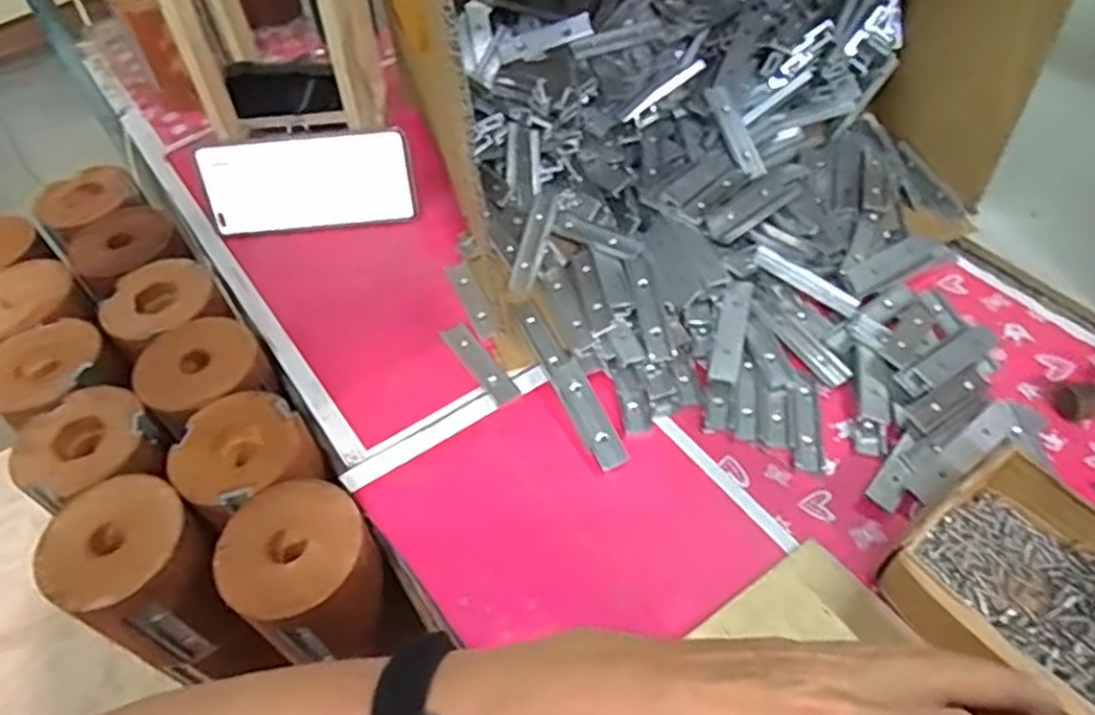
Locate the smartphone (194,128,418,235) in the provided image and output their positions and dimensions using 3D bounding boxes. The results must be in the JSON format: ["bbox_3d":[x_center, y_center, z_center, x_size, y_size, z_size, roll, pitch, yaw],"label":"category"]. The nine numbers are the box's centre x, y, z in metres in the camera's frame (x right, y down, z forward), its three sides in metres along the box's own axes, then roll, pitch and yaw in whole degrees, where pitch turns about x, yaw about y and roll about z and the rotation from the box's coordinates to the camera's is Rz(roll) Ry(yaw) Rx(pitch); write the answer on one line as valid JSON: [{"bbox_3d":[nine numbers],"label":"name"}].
[{"bbox_3d":[-0.186,-0.135,0.576,0.160,0.075,0.008,-7,33,-3],"label":"smartphone"}]

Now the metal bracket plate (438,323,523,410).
[{"bbox_3d":[-0.045,0.005,0.501,0.019,0.004,0.075,-30,59,-22],"label":"metal bracket plate"}]

